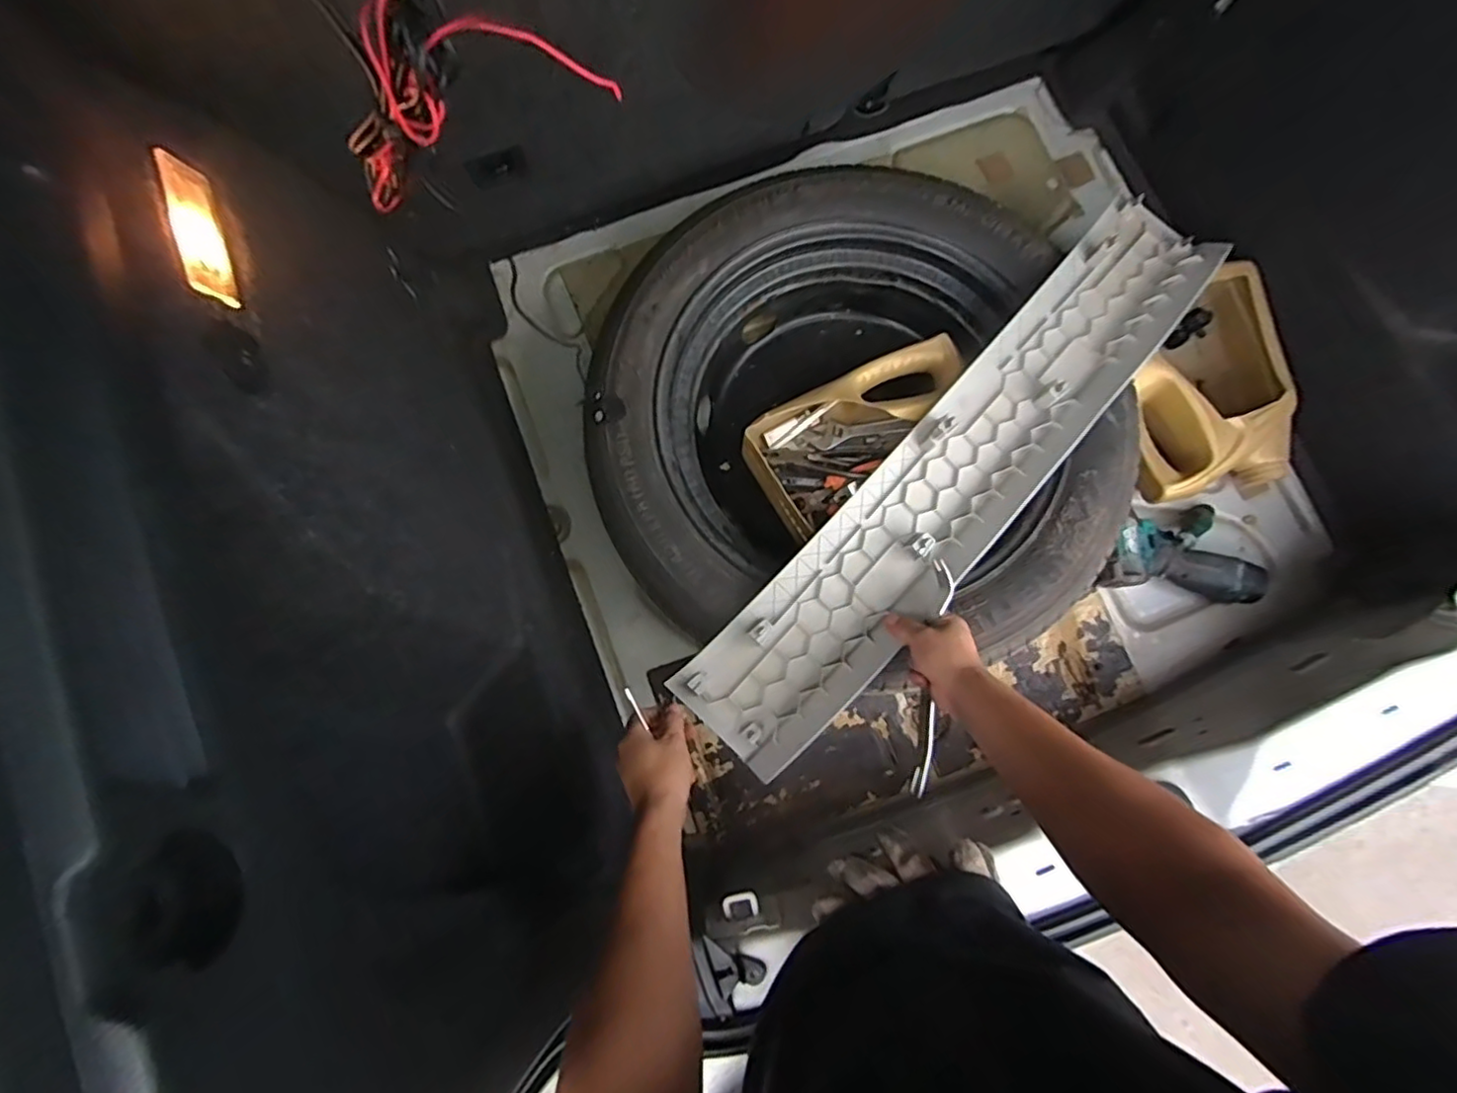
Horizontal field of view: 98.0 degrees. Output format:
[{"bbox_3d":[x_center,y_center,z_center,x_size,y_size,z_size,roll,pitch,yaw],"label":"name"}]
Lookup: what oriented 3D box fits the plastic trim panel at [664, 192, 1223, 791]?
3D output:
[{"bbox_3d":[0.268,-0.095,0.695,0.144,0.051,0.787,43,82,7],"label":"plastic trim panel"}]

